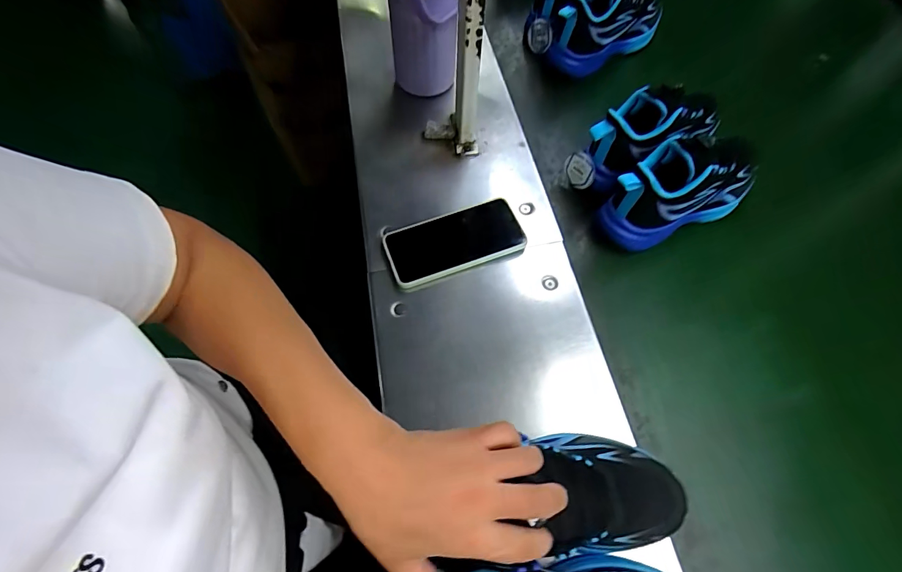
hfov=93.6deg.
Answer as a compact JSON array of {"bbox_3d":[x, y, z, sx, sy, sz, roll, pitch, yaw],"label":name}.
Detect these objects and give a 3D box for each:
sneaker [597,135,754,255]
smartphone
[{"bbox_3d":[0.291,-0.123,0.512,0.225,0.116,0.079,-22,69,-10],"label":"sneaker"},{"bbox_3d":[0.004,-0.053,0.505,0.160,0.019,0.080,-17,68,-8],"label":"smartphone"}]

